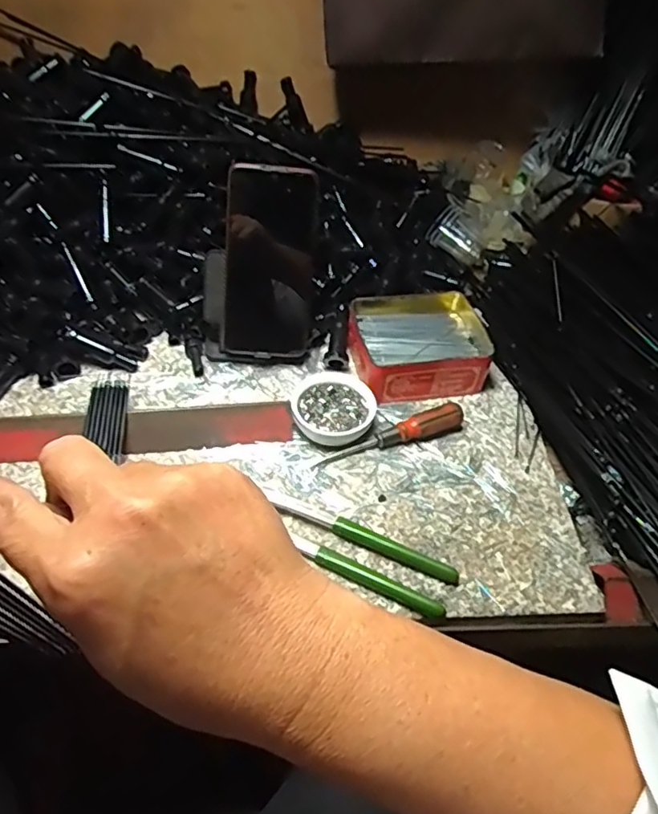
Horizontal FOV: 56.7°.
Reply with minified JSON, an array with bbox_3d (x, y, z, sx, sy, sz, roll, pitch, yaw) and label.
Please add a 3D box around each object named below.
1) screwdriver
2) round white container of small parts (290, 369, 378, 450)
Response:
[{"bbox_3d":[0.054,0.024,0.528,0.137,0.024,0.018,-14,50,-16],"label":"screwdriver"},{"bbox_3d":[0.003,0.000,0.542,0.072,0.017,0.077,2,48,-3],"label":"round white container of small parts"}]

